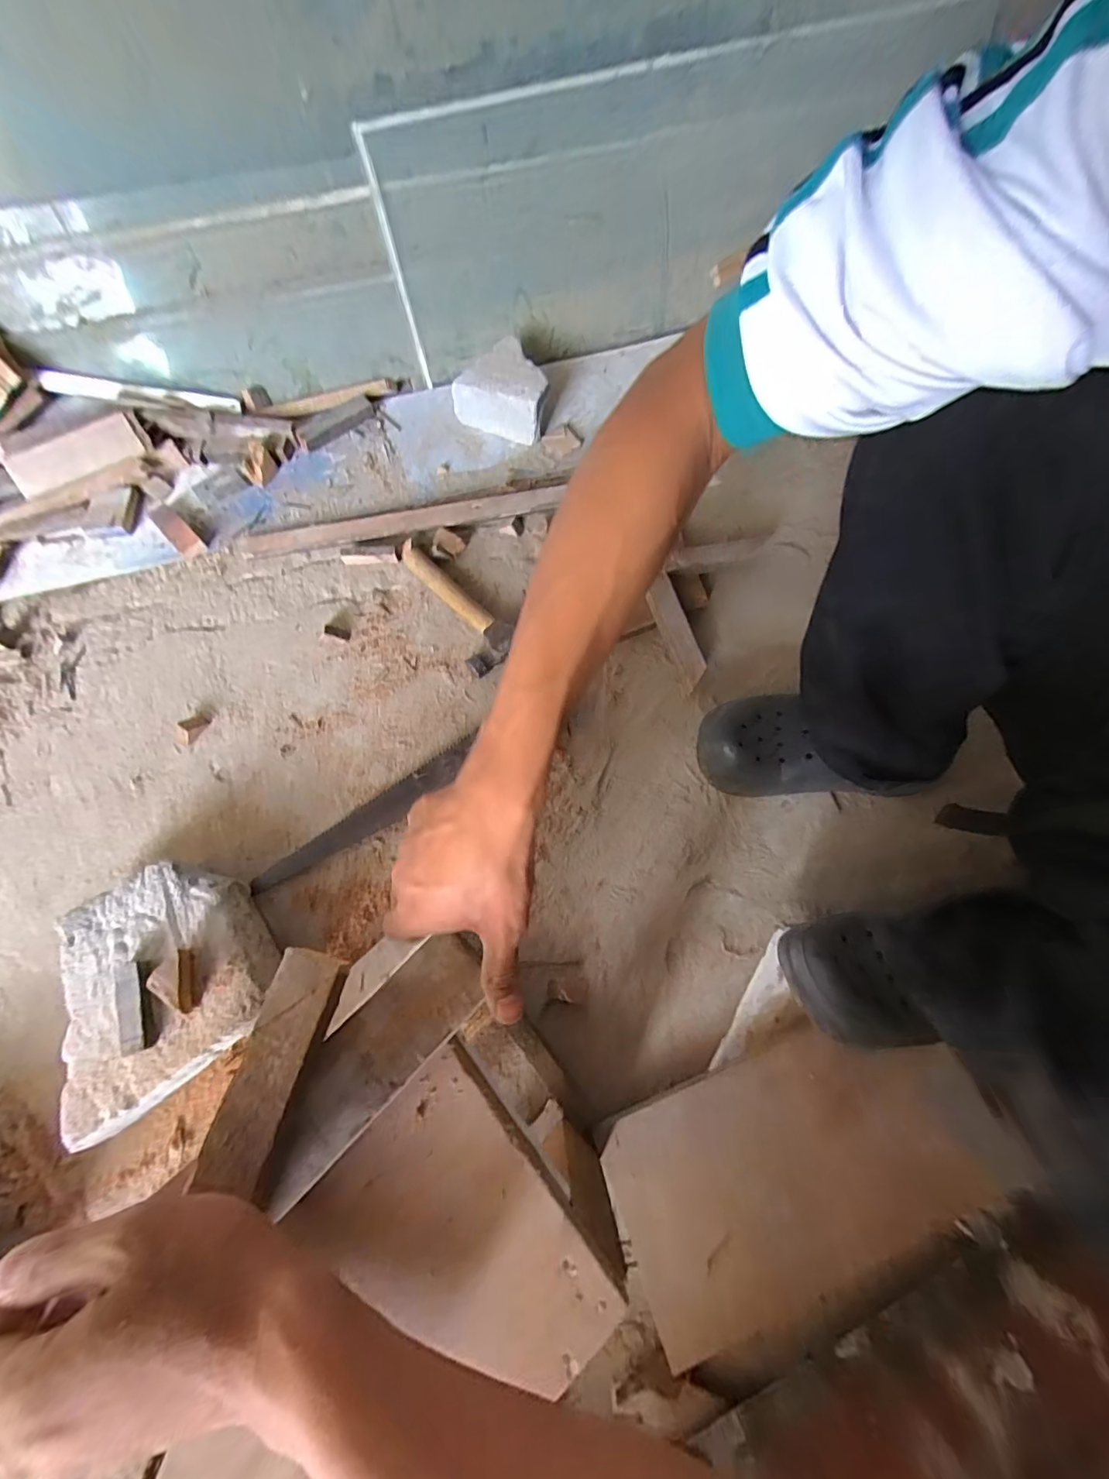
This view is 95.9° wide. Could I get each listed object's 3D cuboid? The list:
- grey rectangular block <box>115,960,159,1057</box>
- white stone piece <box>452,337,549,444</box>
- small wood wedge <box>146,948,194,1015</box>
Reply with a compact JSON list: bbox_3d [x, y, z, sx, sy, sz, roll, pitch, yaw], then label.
[{"bbox_3d":[-0.384,0.245,0.460,0.026,0.021,0.076,-16,72,-5],"label":"grey rectangular block"},{"bbox_3d":[-0.078,-0.535,0.766,0.137,0.071,0.128,8,71,3],"label":"white stone piece"},{"bbox_3d":[-0.352,0.225,0.461,0.025,0.026,0.054,-16,70,-6],"label":"small wood wedge"}]

